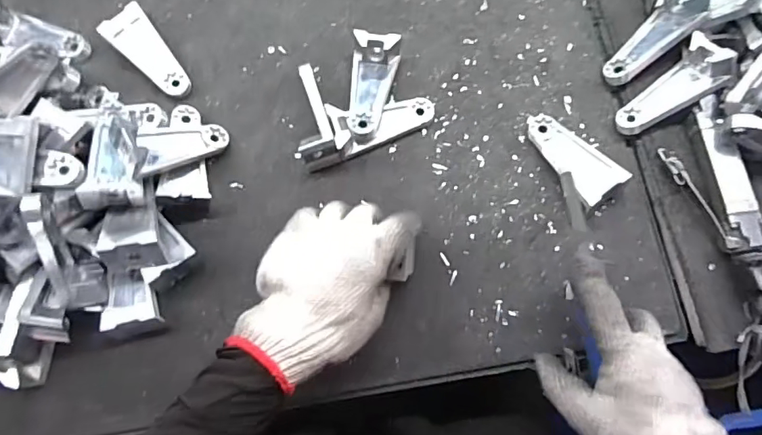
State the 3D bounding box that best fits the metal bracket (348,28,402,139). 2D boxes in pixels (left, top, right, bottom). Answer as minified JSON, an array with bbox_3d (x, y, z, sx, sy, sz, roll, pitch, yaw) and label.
[{"bbox_3d":[-0.009,-0.117,0.454,0.041,0.030,0.094,7,77,2],"label":"metal bracket"}]

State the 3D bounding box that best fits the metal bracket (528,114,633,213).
[{"bbox_3d":[0.167,-0.051,0.444,0.039,0.032,0.096,-35,66,-7],"label":"metal bracket"}]

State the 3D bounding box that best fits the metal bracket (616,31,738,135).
[{"bbox_3d":[0.252,-0.111,0.437,0.097,0.028,0.044,-39,79,17],"label":"metal bracket"}]

